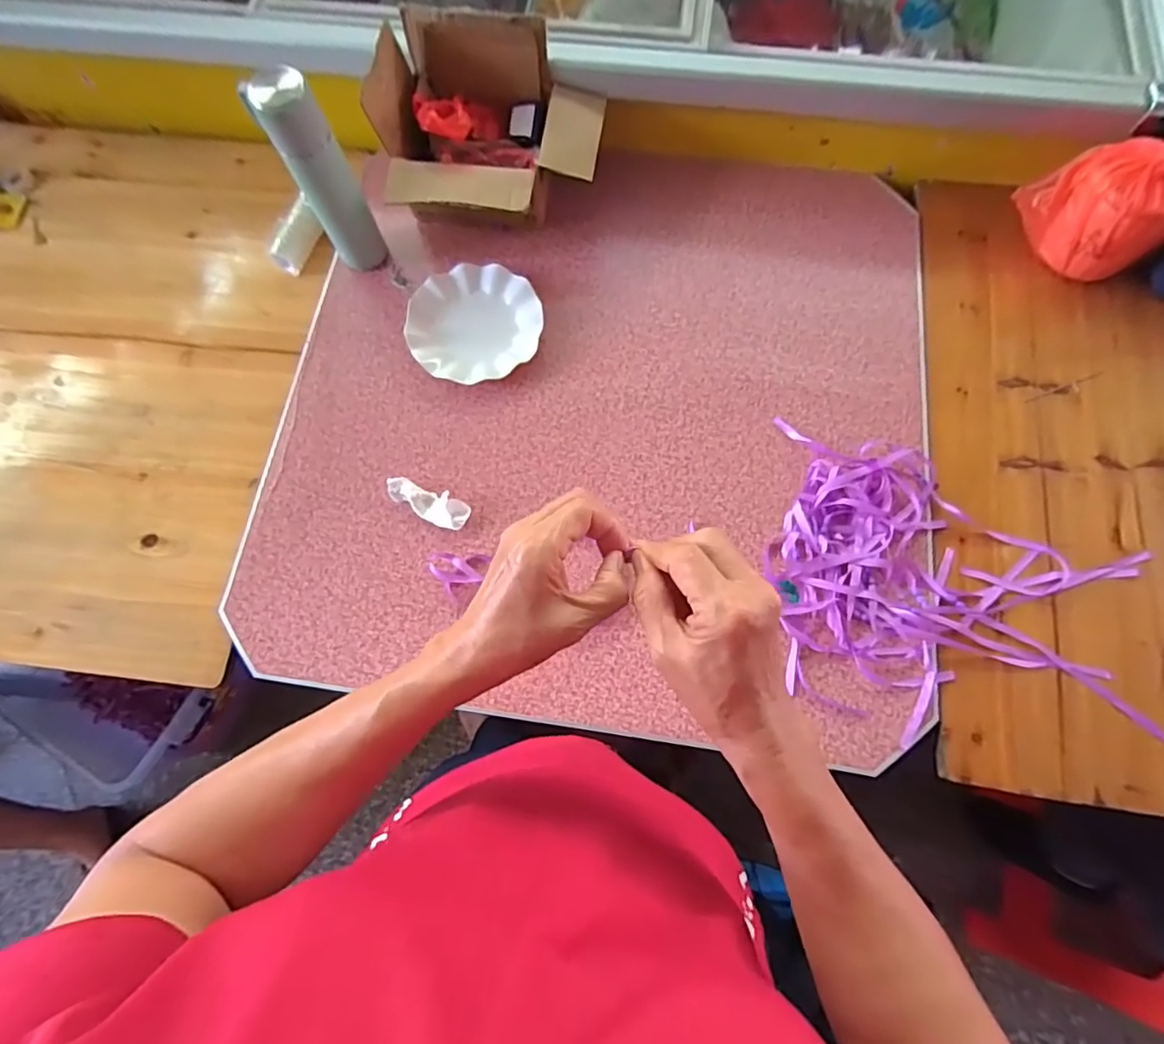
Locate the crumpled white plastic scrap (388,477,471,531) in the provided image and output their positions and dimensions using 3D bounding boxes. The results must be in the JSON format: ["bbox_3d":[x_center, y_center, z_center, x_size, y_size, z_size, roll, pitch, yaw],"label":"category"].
[{"bbox_3d":[-0.195,-0.023,0.702,0.110,0.018,0.042,16,75,5],"label":"crumpled white plastic scrap"}]

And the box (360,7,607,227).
[{"bbox_3d":[-0.120,-0.498,0.746,0.275,0.181,0.219,7,74,3],"label":"box"}]

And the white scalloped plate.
[{"bbox_3d":[-0.147,-0.269,0.768,0.174,0.033,0.178,0,74,1],"label":"white scalloped plate"}]

